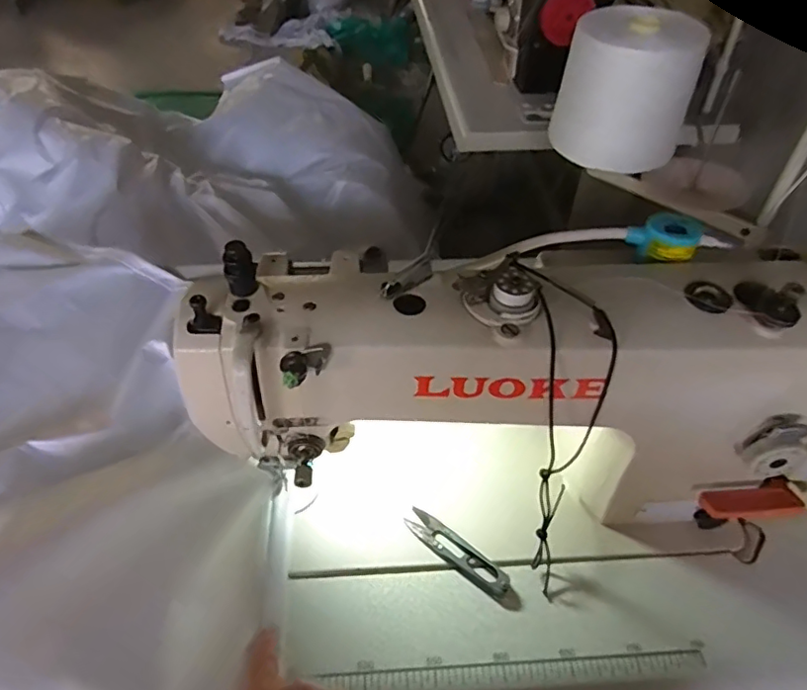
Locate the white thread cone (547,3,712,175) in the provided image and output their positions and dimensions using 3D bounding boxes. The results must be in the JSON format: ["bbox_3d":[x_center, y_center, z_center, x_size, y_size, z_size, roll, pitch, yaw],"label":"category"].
[{"bbox_3d":[0.280,-0.321,0.724,0.159,0.153,0.124,17,48,14],"label":"white thread cone"}]

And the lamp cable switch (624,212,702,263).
[{"bbox_3d":[0.196,-0.080,0.431,0.048,0.030,0.028,25,50,21],"label":"lamp cable switch"}]

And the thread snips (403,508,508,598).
[{"bbox_3d":[0.045,0.174,0.480,0.100,0.011,0.023,33,53,27],"label":"thread snips"}]

